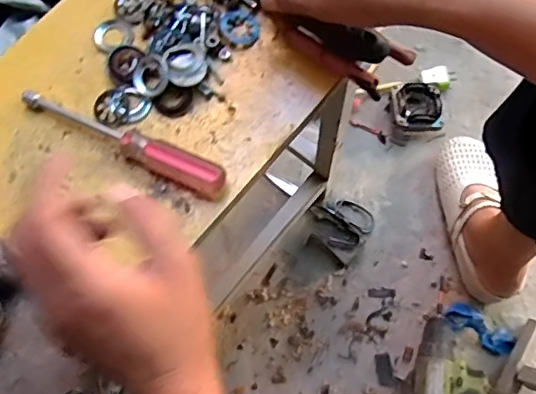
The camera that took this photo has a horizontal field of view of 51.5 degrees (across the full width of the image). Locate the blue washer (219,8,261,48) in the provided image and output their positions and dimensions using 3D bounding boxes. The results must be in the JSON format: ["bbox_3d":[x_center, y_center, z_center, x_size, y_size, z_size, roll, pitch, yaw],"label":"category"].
[{"bbox_3d":[-0.023,-0.143,0.471,0.033,0.009,0.036,0,74,1],"label":"blue washer"}]

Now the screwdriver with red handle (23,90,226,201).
[{"bbox_3d":[-0.115,-0.044,0.431,0.175,0.022,0.023,23,76,8],"label":"screwdriver with red handle"}]

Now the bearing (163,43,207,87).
[{"bbox_3d":[-0.066,-0.107,0.444,0.031,0.008,0.037,-15,74,-3],"label":"bearing"}]

